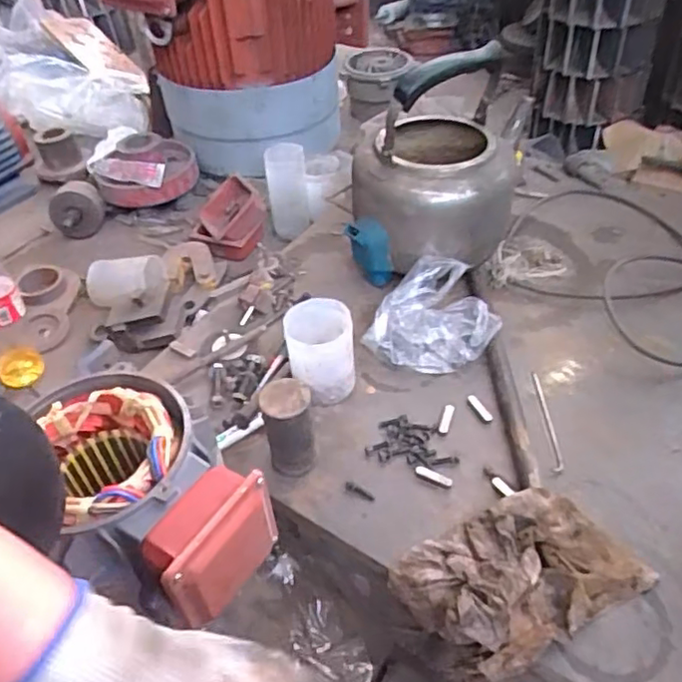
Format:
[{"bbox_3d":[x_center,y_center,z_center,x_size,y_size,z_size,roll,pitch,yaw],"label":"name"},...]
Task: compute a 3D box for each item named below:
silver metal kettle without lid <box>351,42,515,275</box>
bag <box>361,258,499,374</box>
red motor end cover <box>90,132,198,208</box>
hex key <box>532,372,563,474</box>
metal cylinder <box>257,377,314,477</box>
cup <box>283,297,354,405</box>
[{"bbox_3d":[0.117,-0.252,0.821,0.197,0.226,0.217,-1,46,4],"label":"silver metal kettle without lid"},{"bbox_3d":[0.116,-0.026,0.772,0.153,0.077,0.122,-34,52,-25],"label":"bag"},{"bbox_3d":[-0.366,-0.323,1.175,0.171,0.088,0.148,3,46,9],"label":"red motor end cover"},{"bbox_3d":[0.233,0.090,0.706,0.014,0.014,0.143,0,46,6],"label":"hex key"},{"bbox_3d":[-0.053,0.092,0.652,0.048,0.105,0.055,-10,46,-4],"label":"metal cylinder"},{"bbox_3d":[-0.023,0.014,0.733,0.077,0.104,0.082,-3,46,3],"label":"cup"}]

